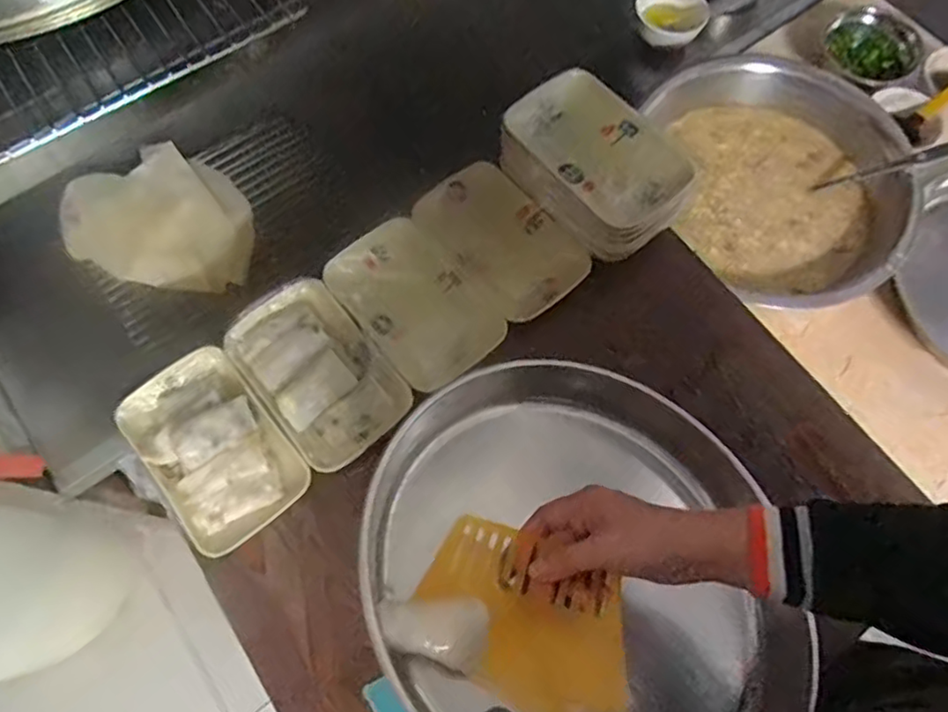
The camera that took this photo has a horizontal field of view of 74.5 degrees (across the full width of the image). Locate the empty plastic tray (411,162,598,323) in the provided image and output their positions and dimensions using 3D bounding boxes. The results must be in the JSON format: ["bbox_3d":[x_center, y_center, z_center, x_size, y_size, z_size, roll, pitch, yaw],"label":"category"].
[{"bbox_3d":[0.029,-0.128,0.683,0.117,0.018,0.185,-38,74,-13],"label":"empty plastic tray"}]

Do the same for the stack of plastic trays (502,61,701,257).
[{"bbox_3d":[0.129,-0.200,0.663,0.139,0.065,0.194,-42,75,-14],"label":"stack of plastic trays"}]

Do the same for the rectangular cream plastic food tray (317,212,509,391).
[{"bbox_3d":[-0.065,-0.058,0.659,0.118,0.022,0.185,-38,74,-13],"label":"rectangular cream plastic food tray"}]

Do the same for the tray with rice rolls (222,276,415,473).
[{"bbox_3d":[-0.157,0.011,0.619,0.118,0.021,0.184,-39,74,-13],"label":"tray with rice rolls"}]

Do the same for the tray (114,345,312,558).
[{"bbox_3d":[-0.250,0.080,0.587,0.118,0.035,0.189,-38,74,-13],"label":"tray"}]

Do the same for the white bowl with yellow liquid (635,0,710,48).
[{"bbox_3d":[0.306,-0.528,0.967,0.100,0.037,0.103,0,69,0],"label":"white bowl with yellow liquid"}]

